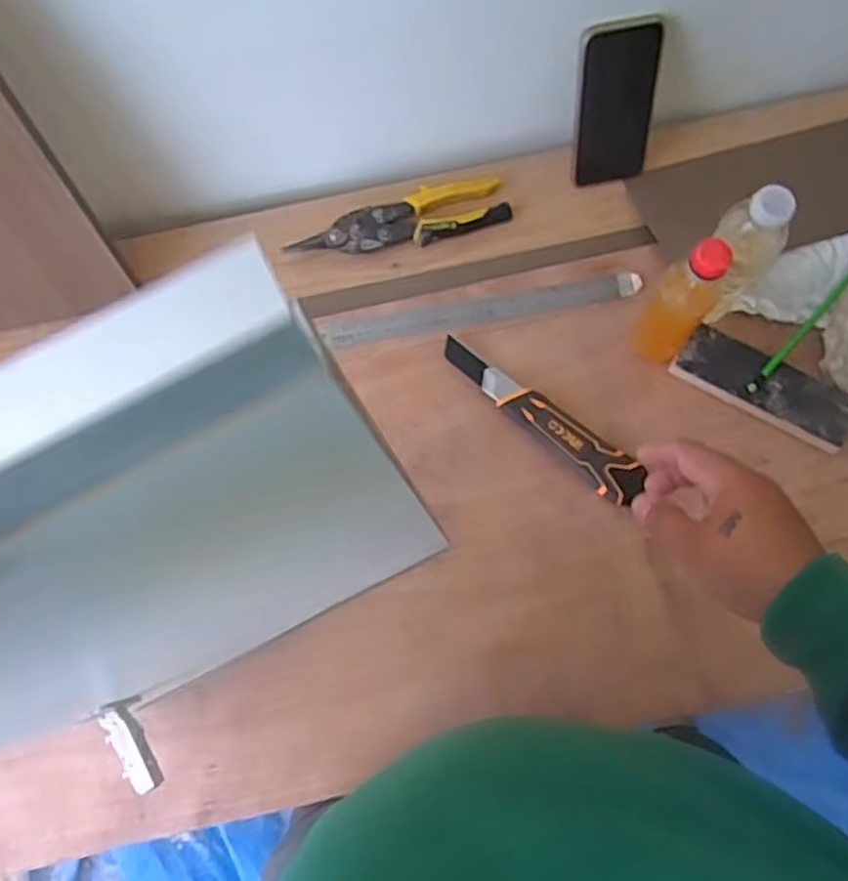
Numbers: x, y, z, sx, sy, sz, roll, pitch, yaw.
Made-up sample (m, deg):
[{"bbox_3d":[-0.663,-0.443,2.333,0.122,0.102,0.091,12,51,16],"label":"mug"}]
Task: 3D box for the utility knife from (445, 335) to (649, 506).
[{"bbox_3d":[0.114,-0.025,0.732,0.232,0.013,0.043,39,80,13],"label":"utility knife"}]

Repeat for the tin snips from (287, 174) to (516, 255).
[{"bbox_3d":[-0.026,-0.236,0.795,0.232,0.019,0.056,-17,77,-3],"label":"tin snips"}]

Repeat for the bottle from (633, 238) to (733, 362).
[{"bbox_3d":[0.230,-0.120,0.677,0.054,0.184,0.050,40,80,10],"label":"bottle"}]

